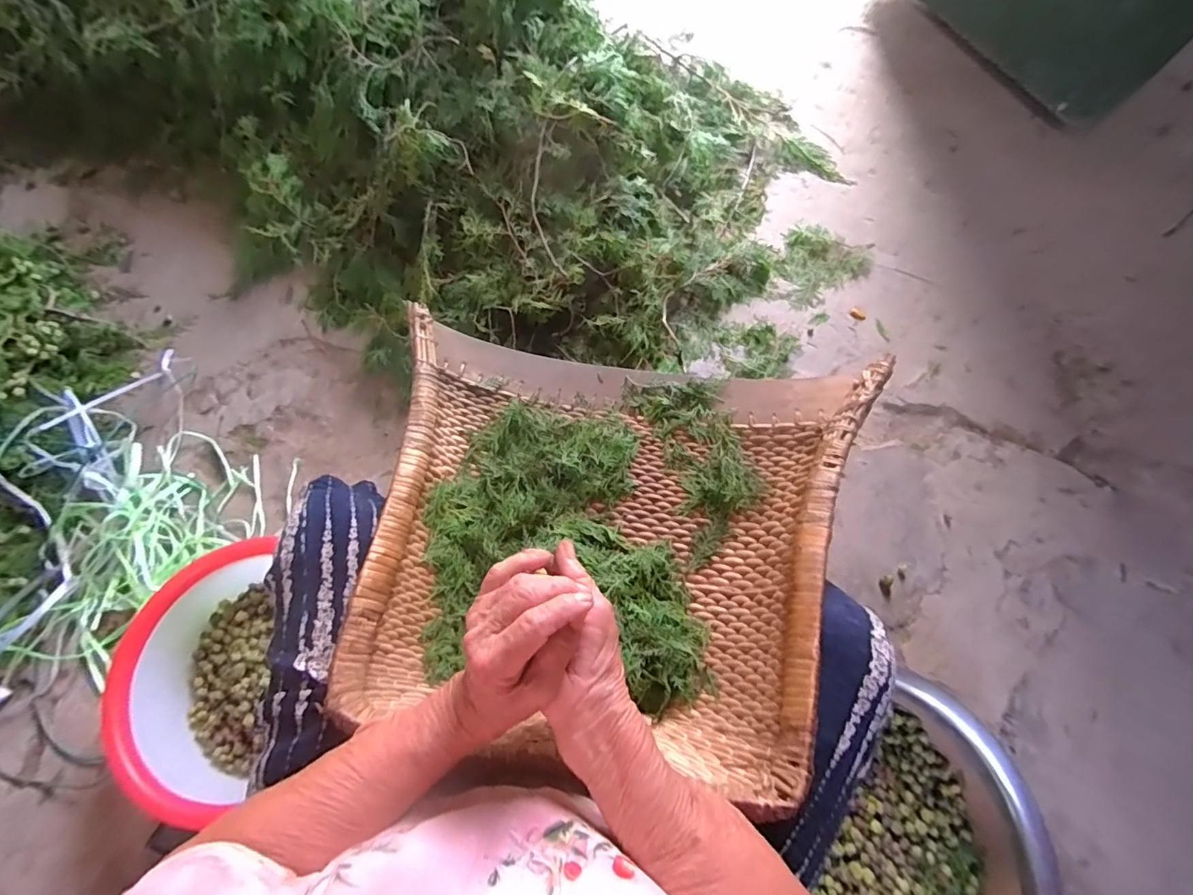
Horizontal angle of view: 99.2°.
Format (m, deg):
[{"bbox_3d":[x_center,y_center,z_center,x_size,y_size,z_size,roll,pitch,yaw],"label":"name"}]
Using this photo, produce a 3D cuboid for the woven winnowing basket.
[{"bbox_3d":[0.011,0.078,0.491,0.447,0.159,0.397,9,72,2],"label":"woven winnowing basket"}]

